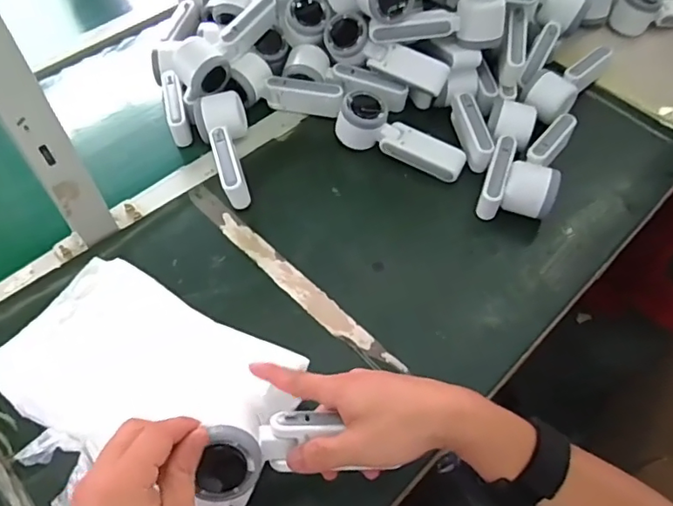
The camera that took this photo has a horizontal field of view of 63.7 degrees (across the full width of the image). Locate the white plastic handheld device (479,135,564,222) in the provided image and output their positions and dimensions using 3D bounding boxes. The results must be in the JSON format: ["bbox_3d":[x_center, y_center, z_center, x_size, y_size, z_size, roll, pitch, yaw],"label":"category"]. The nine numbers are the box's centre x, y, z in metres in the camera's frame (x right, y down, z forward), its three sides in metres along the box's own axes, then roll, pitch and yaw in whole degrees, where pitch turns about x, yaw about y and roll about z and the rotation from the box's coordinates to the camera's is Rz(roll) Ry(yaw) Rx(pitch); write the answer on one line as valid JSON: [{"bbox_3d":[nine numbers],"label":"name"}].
[{"bbox_3d":[0.215,-0.085,0.637,0.077,0.060,0.093,15,58,8],"label":"white plastic handheld device"}]

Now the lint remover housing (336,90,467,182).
[{"bbox_3d":[0.079,-0.144,0.673,0.164,0.057,0.047,24,60,14],"label":"lint remover housing"}]

